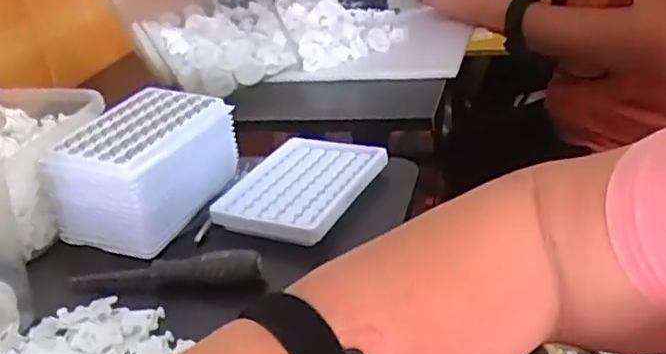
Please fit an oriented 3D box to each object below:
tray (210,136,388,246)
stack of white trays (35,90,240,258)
[{"bbox_3d":[-0.026,0.007,0.538,0.098,0.020,0.128,10,33,29],"label":"tray"},{"bbox_3d":[-0.151,-0.011,0.538,0.104,0.084,0.123,7,32,25],"label":"stack of white trays"}]

